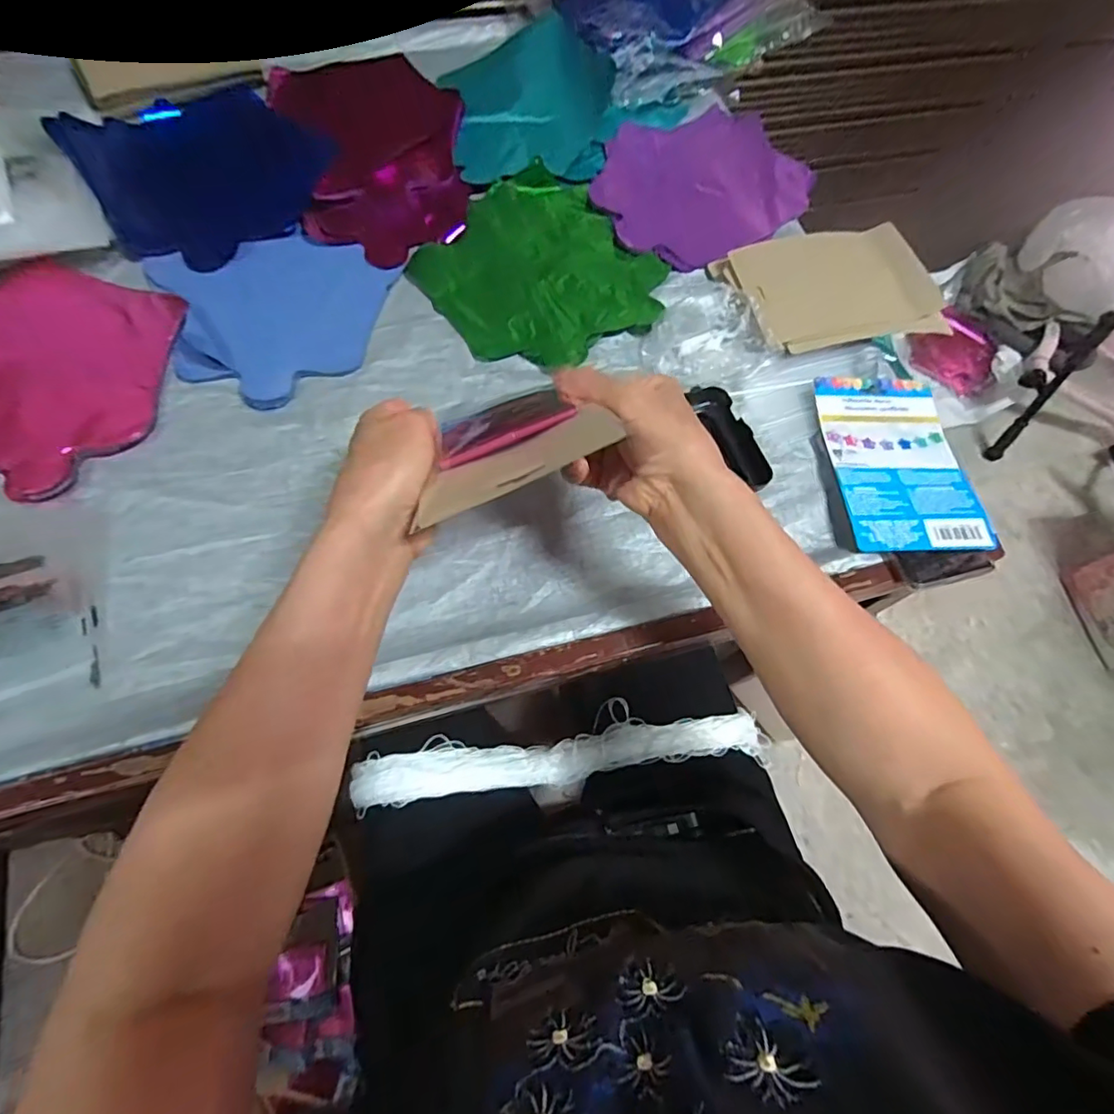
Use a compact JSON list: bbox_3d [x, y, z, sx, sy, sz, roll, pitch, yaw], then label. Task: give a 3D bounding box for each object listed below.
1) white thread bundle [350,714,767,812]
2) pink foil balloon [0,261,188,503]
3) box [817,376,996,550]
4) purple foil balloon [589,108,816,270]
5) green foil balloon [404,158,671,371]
[{"bbox_3d":[0.003,0.203,0.561,0.399,0.086,0.050,-5,68,-6],"label":"white thread bundle"},{"bbox_3d":[-0.471,-0.167,0.499,0.240,0.016,0.226,17,68,4],"label":"pink foil balloon"},{"bbox_3d":[0.301,-0.087,0.492,0.112,0.018,0.181,-2,68,-4],"label":"box"},{"bbox_3d":[0.156,-0.438,0.635,0.234,0.011,0.228,1,67,-3],"label":"purple foil balloon"},{"bbox_3d":[-0.019,-0.299,0.576,0.225,0.016,0.237,-36,74,-16],"label":"green foil balloon"}]

